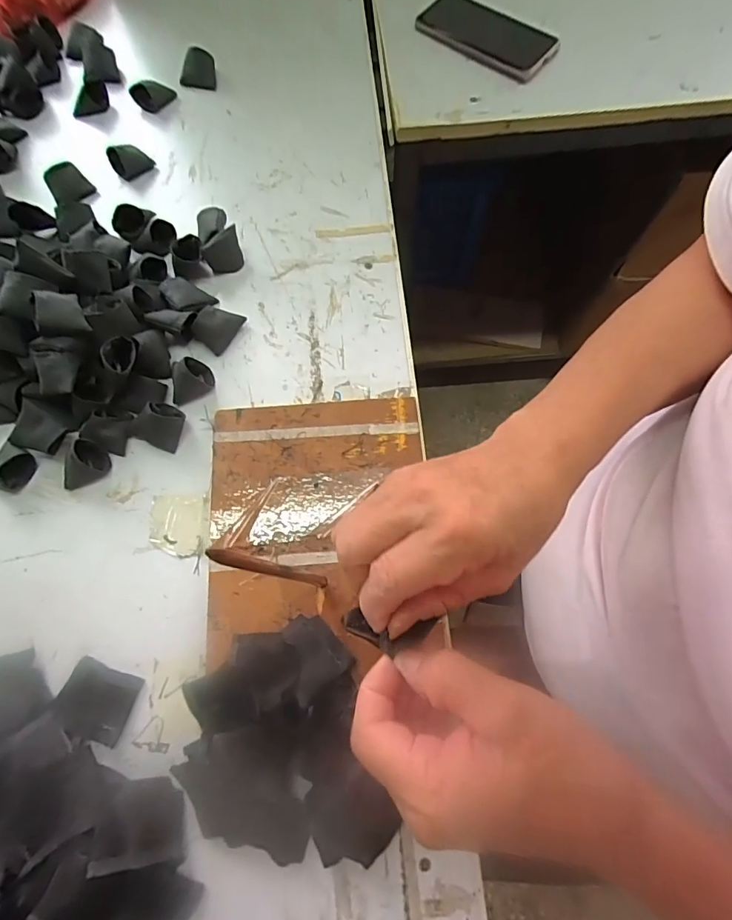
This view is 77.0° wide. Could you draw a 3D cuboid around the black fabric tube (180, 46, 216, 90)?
[{"bbox_3d":[-0.194,-0.450,0.528,0.038,0.024,0.028,10,73,3],"label":"black fabric tube"}]

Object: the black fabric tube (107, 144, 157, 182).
[{"bbox_3d":[-0.253,-0.323,0.494,0.041,0.022,0.026,-32,75,-9],"label":"black fabric tube"}]

